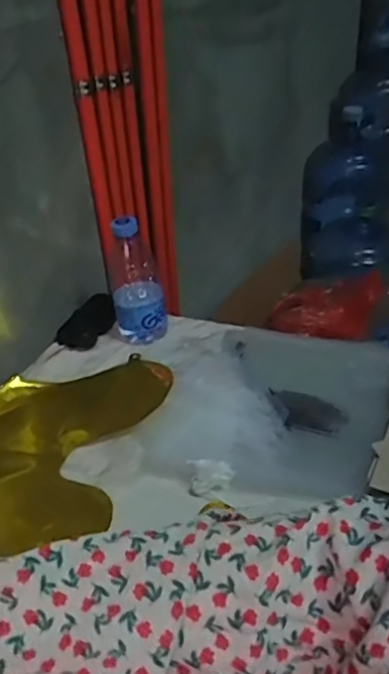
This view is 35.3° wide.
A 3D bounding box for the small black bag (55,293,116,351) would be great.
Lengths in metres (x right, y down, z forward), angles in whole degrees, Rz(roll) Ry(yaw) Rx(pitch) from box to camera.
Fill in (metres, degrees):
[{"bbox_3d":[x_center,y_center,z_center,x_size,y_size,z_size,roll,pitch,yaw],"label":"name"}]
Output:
[{"bbox_3d":[-0.140,-0.020,0.828,0.058,0.027,0.108,10,34,23],"label":"small black bag"}]

